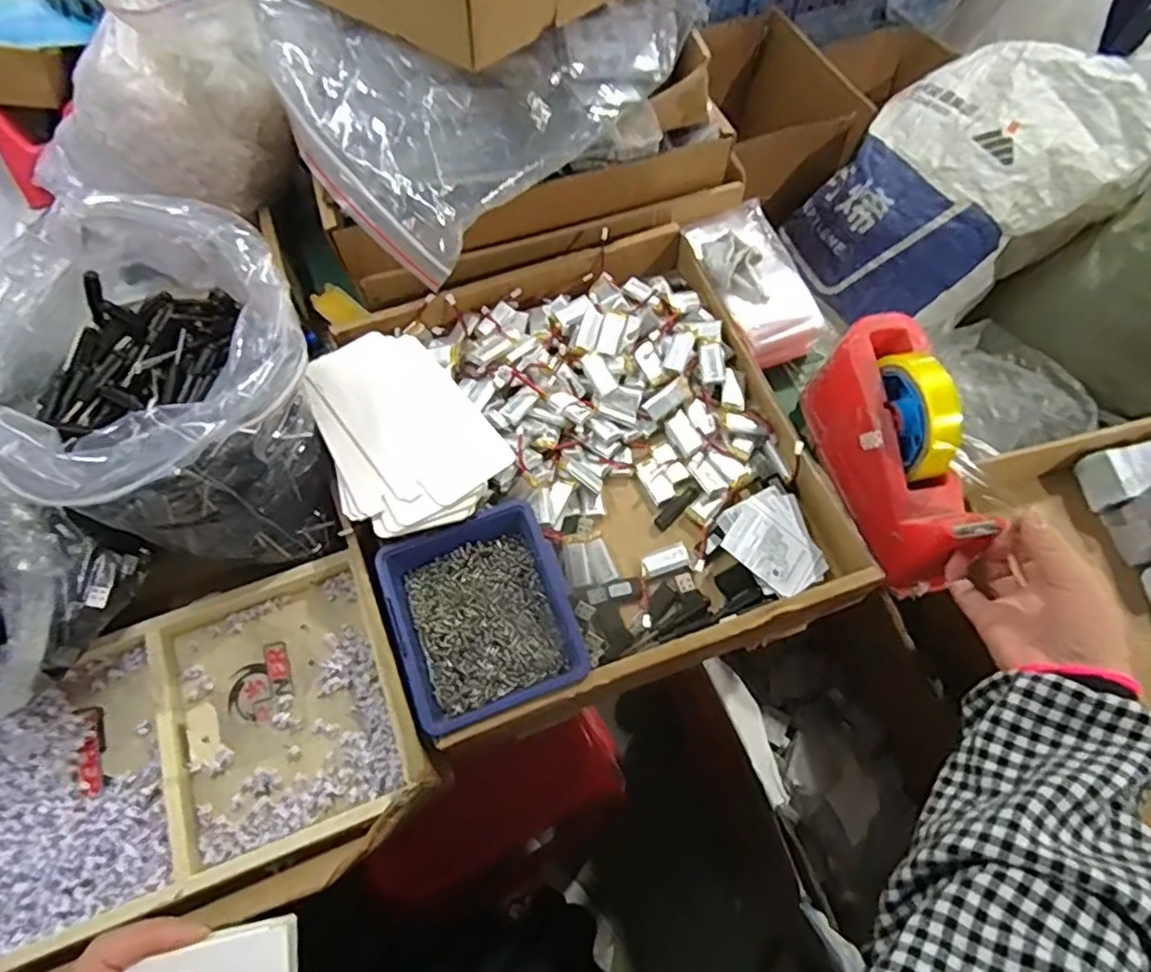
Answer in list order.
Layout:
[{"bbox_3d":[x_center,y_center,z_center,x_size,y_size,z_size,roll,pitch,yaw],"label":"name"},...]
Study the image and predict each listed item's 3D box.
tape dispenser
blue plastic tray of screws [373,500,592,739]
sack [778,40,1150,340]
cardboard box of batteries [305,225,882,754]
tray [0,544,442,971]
[{"bbox_3d":[0.248,-0.027,0.519,0.066,0.105,0.201,-10,66,-4],"label":"tape dispenser"},{"bbox_3d":[-0.067,0.098,0.499,0.127,0.048,0.141,-21,67,-8],"label":"blue plastic tray of screws"},{"bbox_3d":[0.618,-0.491,1.116,0.368,0.313,0.365,-31,69,-13],"label":"sack"},{"bbox_3d":[0.002,-0.025,0.549,0.350,0.085,0.375,-21,67,-8],"label":"cardboard box of batteries"},{"bbox_3d":[-0.287,0.192,0.477,0.340,0.041,0.206,-22,67,-9],"label":"tray"}]

